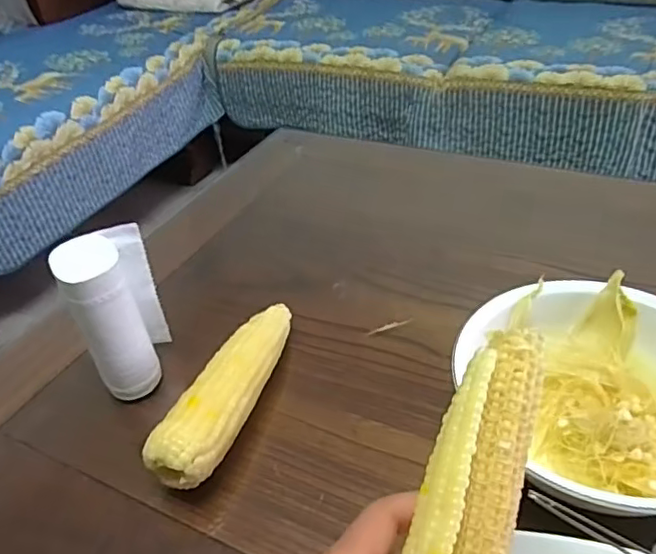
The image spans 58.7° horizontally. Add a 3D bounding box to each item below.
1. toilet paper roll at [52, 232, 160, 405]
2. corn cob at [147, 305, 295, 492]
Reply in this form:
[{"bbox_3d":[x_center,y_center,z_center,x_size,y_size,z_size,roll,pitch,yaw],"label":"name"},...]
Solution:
[{"bbox_3d":[-0.192,0.038,0.515,0.051,0.140,0.057,-24,42,-22],"label":"toilet paper roll"},{"bbox_3d":[-0.081,0.097,0.510,0.047,0.058,0.196,10,40,19],"label":"corn cob"}]

